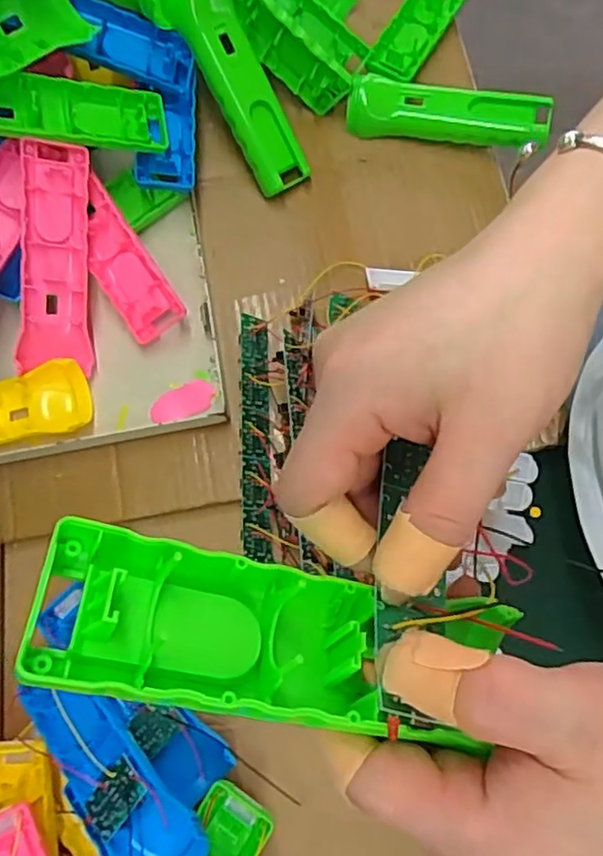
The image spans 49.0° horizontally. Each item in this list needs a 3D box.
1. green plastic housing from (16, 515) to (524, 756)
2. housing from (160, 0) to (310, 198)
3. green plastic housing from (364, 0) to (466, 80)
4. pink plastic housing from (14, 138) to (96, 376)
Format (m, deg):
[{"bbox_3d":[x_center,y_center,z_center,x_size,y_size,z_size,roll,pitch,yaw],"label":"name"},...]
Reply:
[{"bbox_3d":[-0.006,0.059,0.189,0.134,0.029,0.041,14,74,-17],"label":"green plastic housing"},{"bbox_3d":[-0.043,-0.248,0.479,0.045,0.019,0.152,-34,113,-9],"label":"housing"},{"bbox_3d":[0.102,-0.343,0.546,0.045,0.023,0.143,34,77,9],"label":"green plastic housing"},{"bbox_3d":[-0.167,-0.114,0.446,0.047,0.014,0.146,-3,105,-24],"label":"pink plastic housing"}]

